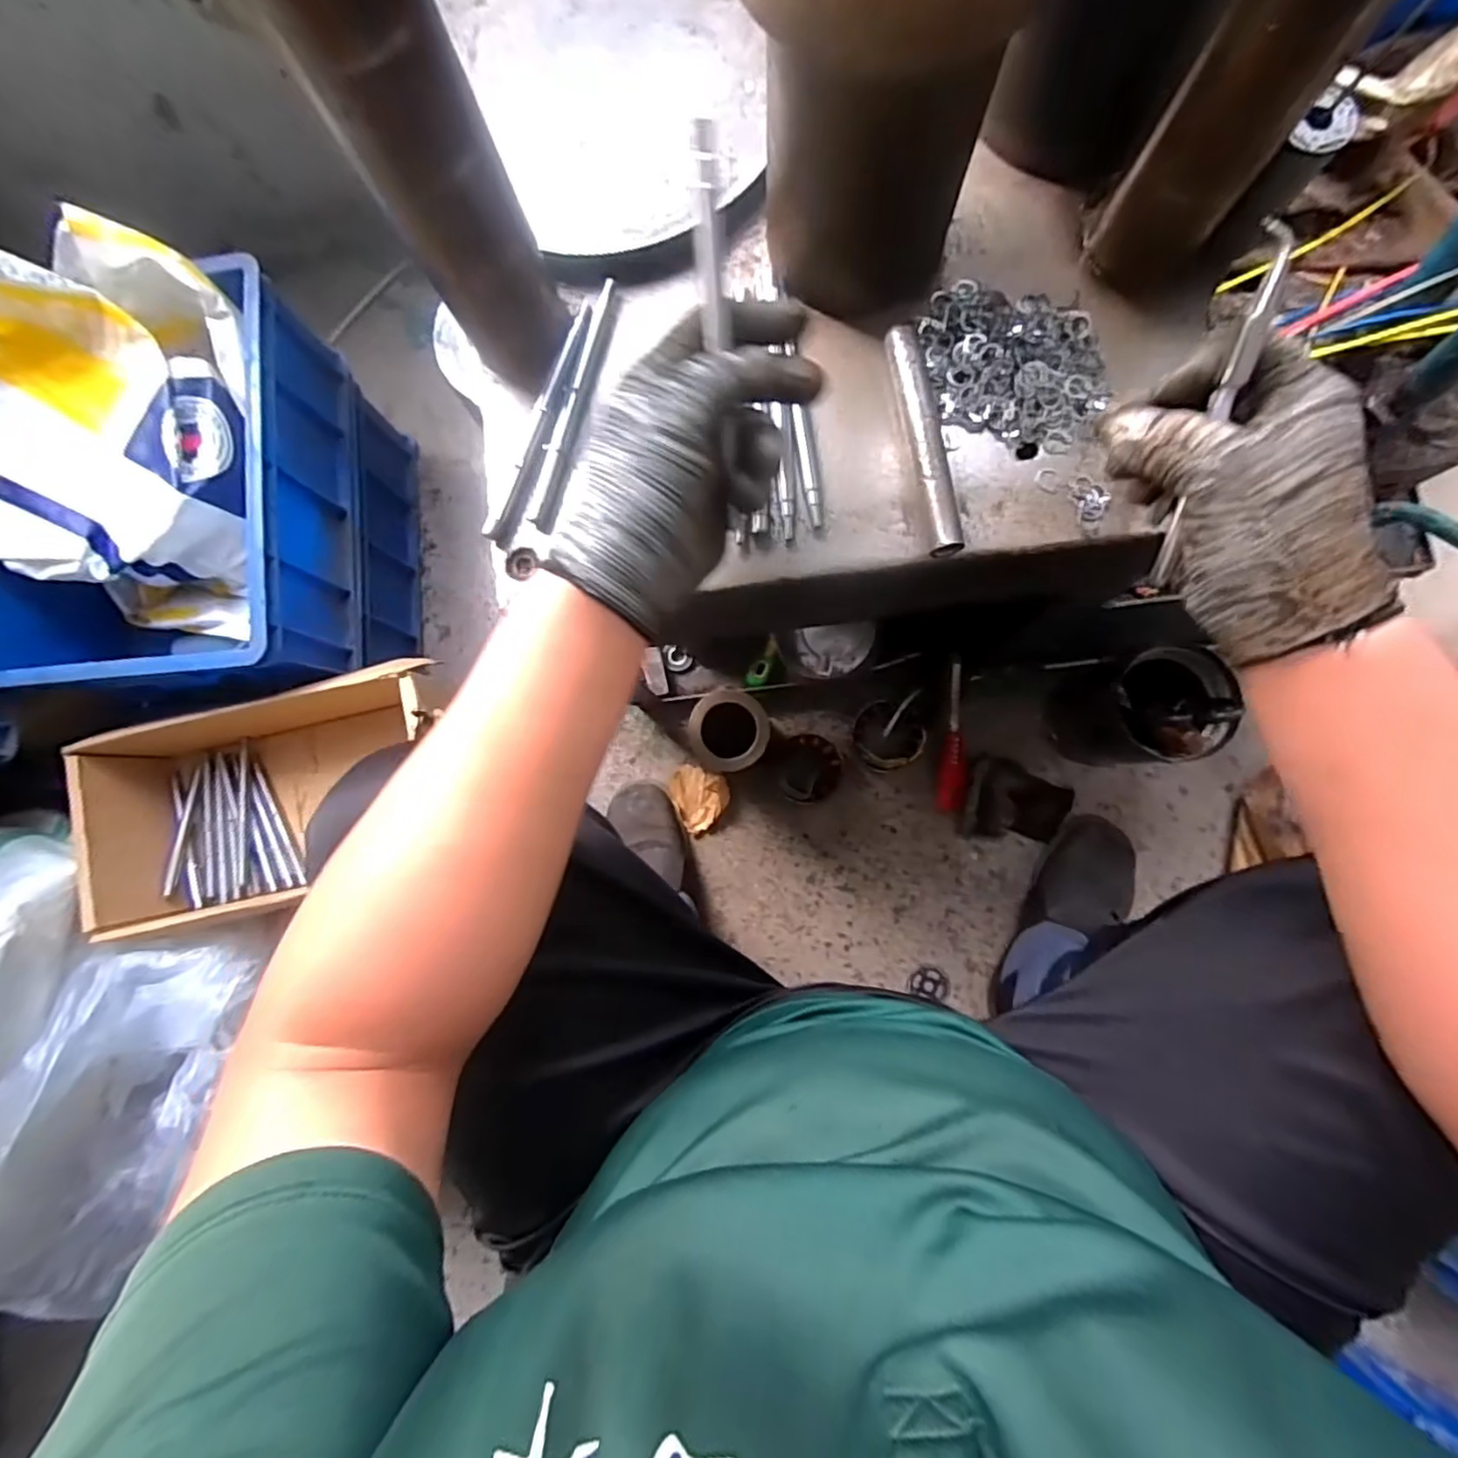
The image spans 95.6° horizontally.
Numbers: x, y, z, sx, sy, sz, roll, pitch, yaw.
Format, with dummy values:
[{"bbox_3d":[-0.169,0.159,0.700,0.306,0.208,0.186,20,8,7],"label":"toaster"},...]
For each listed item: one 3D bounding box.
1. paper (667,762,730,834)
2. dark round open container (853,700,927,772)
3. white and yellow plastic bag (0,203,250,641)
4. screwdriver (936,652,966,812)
[{"bbox_3d":[-0.039,0.089,0.828,0.072,0.031,0.077,16,86,5],"label":"paper"},{"bbox_3d":[0.192,0.009,0.812,0.081,0.048,0.086,-39,84,-1],"label":"dark round open container"},{"bbox_3d":[-0.616,-0.291,0.610,0.255,0.246,0.318,17,86,5],"label":"white and yellow plastic bag"},{"bbox_3d":[0.278,0.009,0.811,0.034,0.028,0.189,1,98,4],"label":"screwdriver"}]

